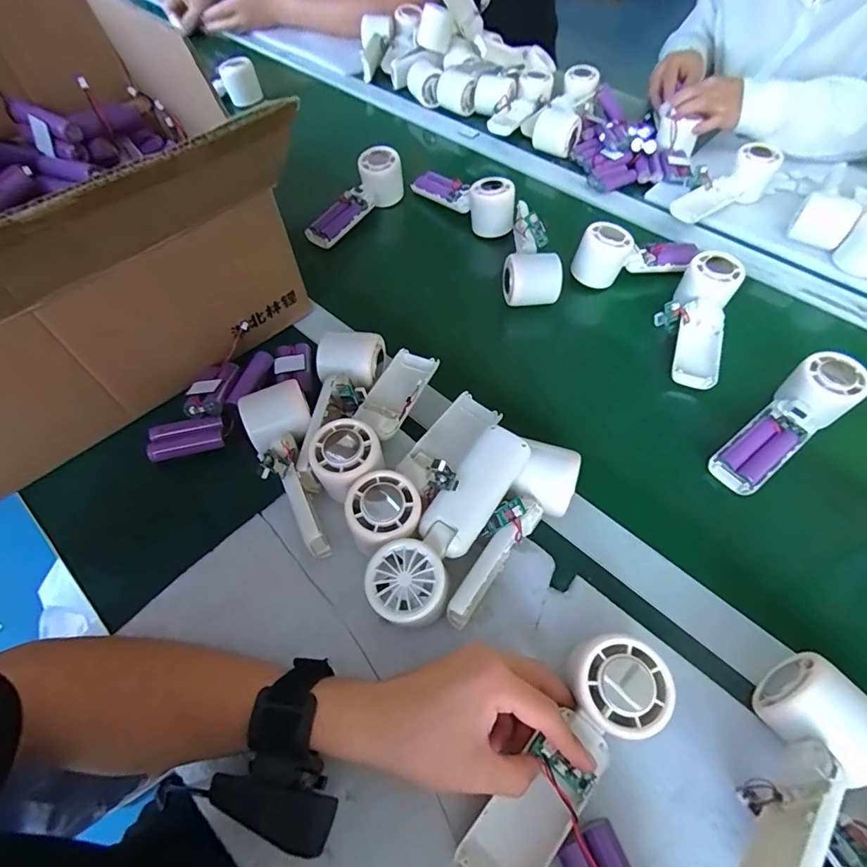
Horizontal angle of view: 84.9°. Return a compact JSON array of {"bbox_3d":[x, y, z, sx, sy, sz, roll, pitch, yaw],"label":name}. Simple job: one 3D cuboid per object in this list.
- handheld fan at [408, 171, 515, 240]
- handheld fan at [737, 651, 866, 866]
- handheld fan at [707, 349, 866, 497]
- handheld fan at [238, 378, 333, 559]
[{"bbox_3d":[0.039,-0.324,0.641,0.157,0.053,0.048,33,66,22],"label":"handheld fan"},{"bbox_3d":[0.213,0.208,0.267,0.071,0.057,0.162,41,54,23],"label":"handheld fan"},{"bbox_3d":[0.332,-0.011,0.444,0.174,0.062,0.053,-35,62,-17],"label":"handheld fan"},{"bbox_3d":[-0.119,0.025,0.403,0.056,0.048,0.159,-24,60,-11],"label":"handheld fan"}]

